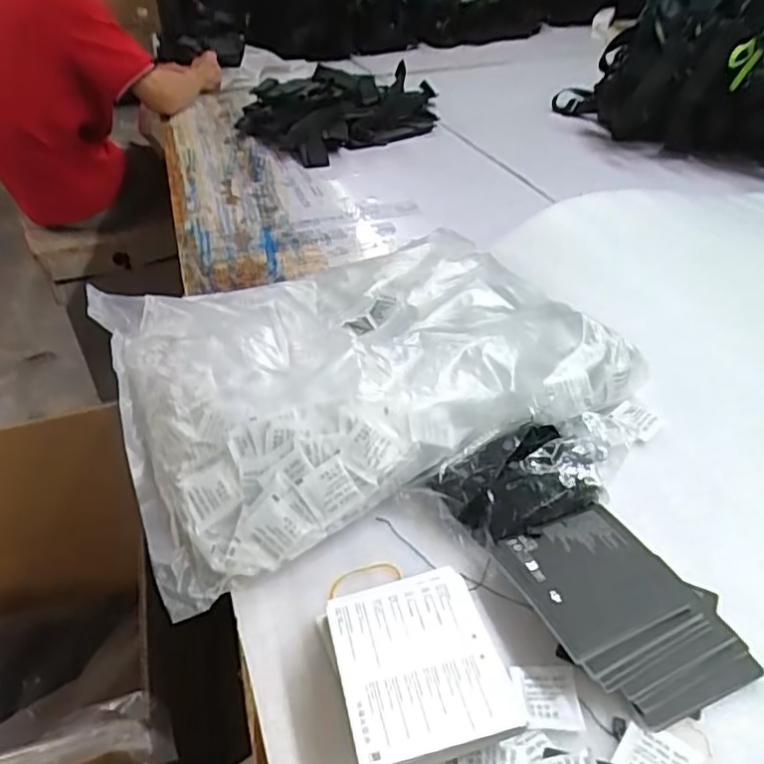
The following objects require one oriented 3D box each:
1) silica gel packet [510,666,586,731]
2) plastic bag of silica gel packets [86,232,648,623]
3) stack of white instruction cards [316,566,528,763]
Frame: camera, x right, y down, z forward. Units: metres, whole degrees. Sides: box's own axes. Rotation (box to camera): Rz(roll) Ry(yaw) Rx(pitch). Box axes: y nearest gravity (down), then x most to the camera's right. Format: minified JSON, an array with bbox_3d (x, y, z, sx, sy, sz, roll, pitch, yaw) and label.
[{"bbox_3d":[0.102,0.194,0.395,0.039,0.007,0.041,-1,36,1],"label":"silica gel packet"},{"bbox_3d":[-0.018,-0.022,0.626,0.462,0.091,0.363,-18,39,-21],"label":"plastic bag of silica gel packets"},{"bbox_3d":[0.020,0.178,0.393,0.093,0.044,0.118,-11,37,-12],"label":"stack of white instruction cards"}]

